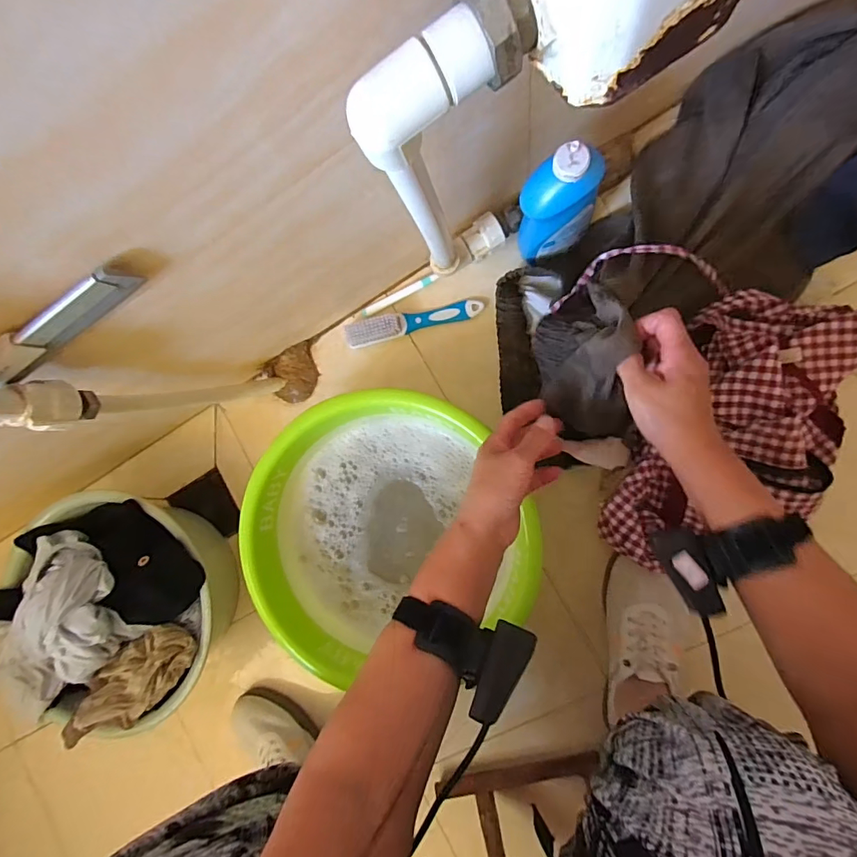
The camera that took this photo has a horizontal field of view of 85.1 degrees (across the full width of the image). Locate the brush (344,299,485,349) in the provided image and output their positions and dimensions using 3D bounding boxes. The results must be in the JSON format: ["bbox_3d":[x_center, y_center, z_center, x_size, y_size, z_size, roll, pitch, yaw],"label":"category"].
[{"bbox_3d":[-0.021,-0.144,0.631,0.188,0.024,0.036,-10,90,11],"label":"brush"}]

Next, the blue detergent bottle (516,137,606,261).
[{"bbox_3d":[0.137,-0.235,0.514,0.079,0.177,0.056,-25,87,10],"label":"blue detergent bottle"}]

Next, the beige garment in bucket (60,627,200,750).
[{"bbox_3d":[-0.358,0.307,0.566,0.161,0.069,0.077,-42,88,-14],"label":"beige garment in bucket"}]

